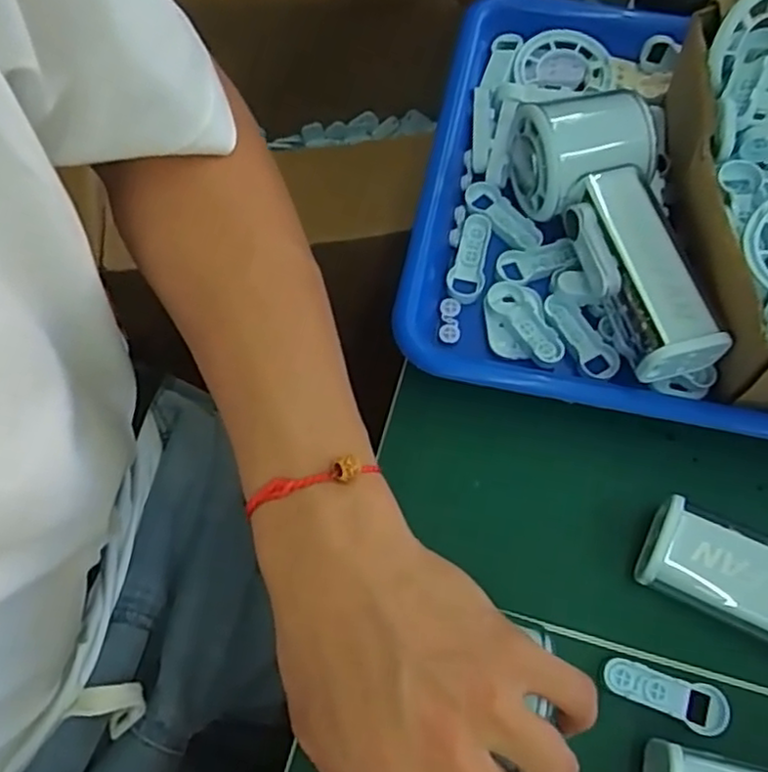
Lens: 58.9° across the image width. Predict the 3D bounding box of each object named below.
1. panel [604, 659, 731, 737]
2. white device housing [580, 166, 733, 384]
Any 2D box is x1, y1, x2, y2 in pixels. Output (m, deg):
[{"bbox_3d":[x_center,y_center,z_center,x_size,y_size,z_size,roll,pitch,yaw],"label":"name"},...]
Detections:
[{"bbox_3d":[0.116,0.128,0.281,0.048,0.006,0.018,16,69,5],"label":"panel"},{"bbox_3d":[0.121,-0.053,0.316,0.038,0.026,0.098,-14,69,-7],"label":"white device housing"}]

